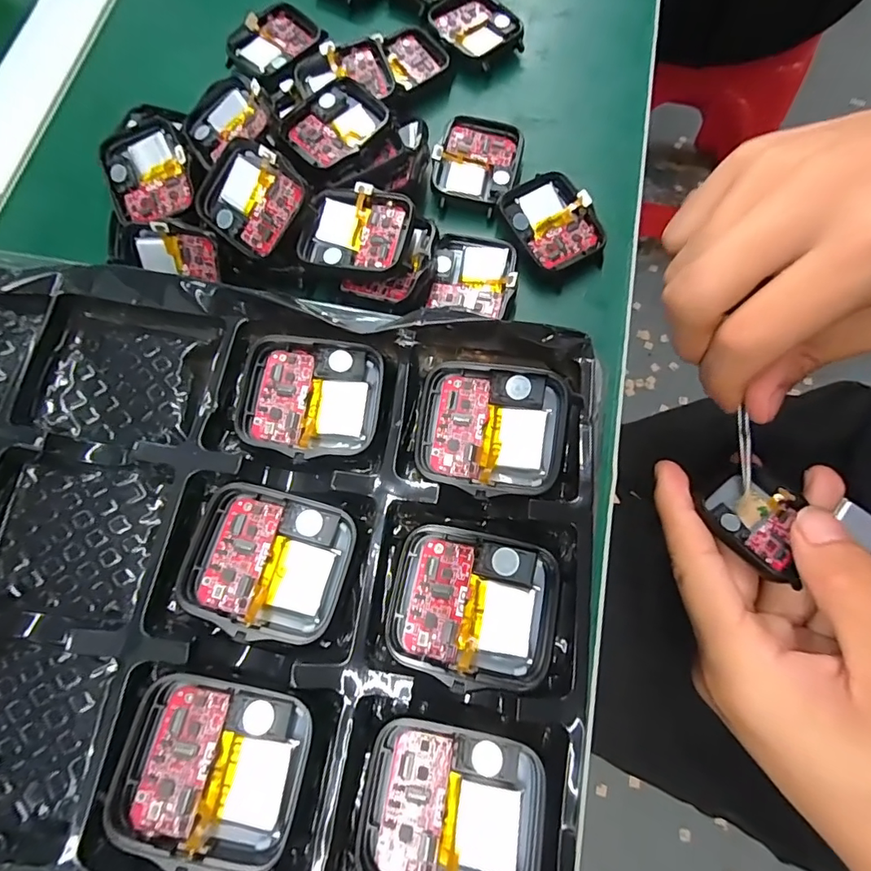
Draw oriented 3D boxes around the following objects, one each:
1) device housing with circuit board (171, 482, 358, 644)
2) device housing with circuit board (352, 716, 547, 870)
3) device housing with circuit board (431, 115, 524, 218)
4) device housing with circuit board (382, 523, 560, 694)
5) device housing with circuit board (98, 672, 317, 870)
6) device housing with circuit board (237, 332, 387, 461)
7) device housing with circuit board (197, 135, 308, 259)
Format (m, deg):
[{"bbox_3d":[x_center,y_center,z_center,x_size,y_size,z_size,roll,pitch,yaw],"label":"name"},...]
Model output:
[{"bbox_3d":[-0.046,0.034,0.132,0.042,0.006,0.036,11,73,6],"label":"device housing with circuit board"},{"bbox_3d":[0.004,0.090,0.117,0.043,0.008,0.035,9,73,6],"label":"device housing with circuit board"},{"bbox_3d":[0.019,-0.124,0.219,0.036,0.010,0.041,12,74,7],"label":"device housing with circuit board"},{"bbox_3d":[0.010,0.044,0.127,0.042,0.006,0.036,12,74,7],"label":"device housing with circuit board"},{"bbox_3d":[-0.053,0.079,0.116,0.043,0.009,0.036,10,73,6],"label":"device housing with circuit board"},{"bbox_3d":[-0.039,-0.012,0.149,0.042,0.007,0.037,6,73,5],"label":"device housing with circuit board"},{"bbox_3d":[-0.074,-0.094,0.192,0.042,0.008,0.037,34,99,11],"label":"device housing with circuit board"}]

